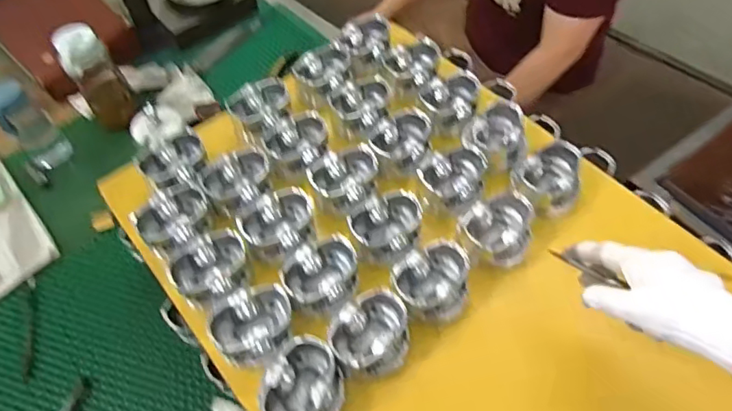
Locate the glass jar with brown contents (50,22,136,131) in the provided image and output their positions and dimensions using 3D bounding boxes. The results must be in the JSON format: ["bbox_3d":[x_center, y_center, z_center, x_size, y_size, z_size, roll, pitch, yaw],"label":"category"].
[{"bbox_3d":[-0.443,-0.210,0.859,0.068,0.181,0.058,-25,60,-15],"label":"glass jar with brown contents"}]

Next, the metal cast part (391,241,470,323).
[{"bbox_3d":[0.070,0.084,0.554,0.081,0.050,0.073,-11,58,-6],"label":"metal cast part"}]

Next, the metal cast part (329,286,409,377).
[{"bbox_3d":[0.006,0.132,0.523,0.084,0.049,0.070,-30,62,-18],"label":"metal cast part"}]

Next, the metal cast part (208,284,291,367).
[{"bbox_3d":[-0.115,0.121,0.521,0.081,0.035,0.076,0,57,0],"label":"metal cast part"}]

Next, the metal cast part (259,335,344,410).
[{"bbox_3d":[-0.060,0.170,0.492,0.072,0.037,0.079,0,57,0],"label":"metal cast part"}]

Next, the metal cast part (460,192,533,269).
[{"bbox_3d":[0.147,0.030,0.588,0.085,0.053,0.071,-14,58,-8],"label":"metal cast part"}]

